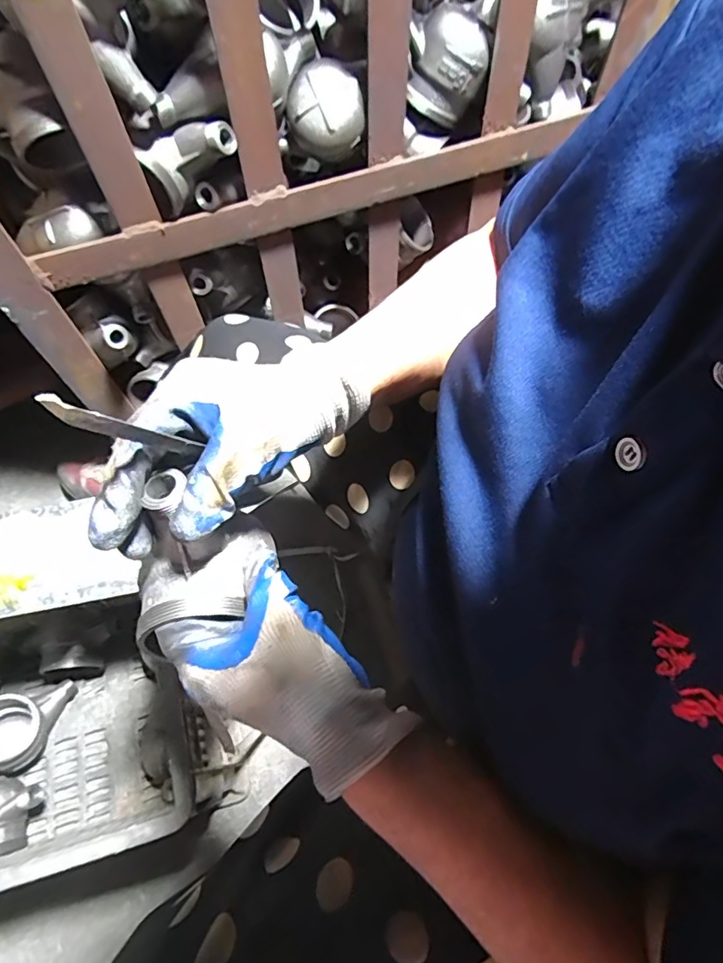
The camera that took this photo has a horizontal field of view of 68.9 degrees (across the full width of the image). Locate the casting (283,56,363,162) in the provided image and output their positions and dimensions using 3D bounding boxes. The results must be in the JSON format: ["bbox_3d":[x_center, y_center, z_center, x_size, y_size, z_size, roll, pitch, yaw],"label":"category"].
[{"bbox_3d":[-0.036,-0.369,0.529,0.076,0.082,0.049,-3,52,-1],"label":"casting"}]

